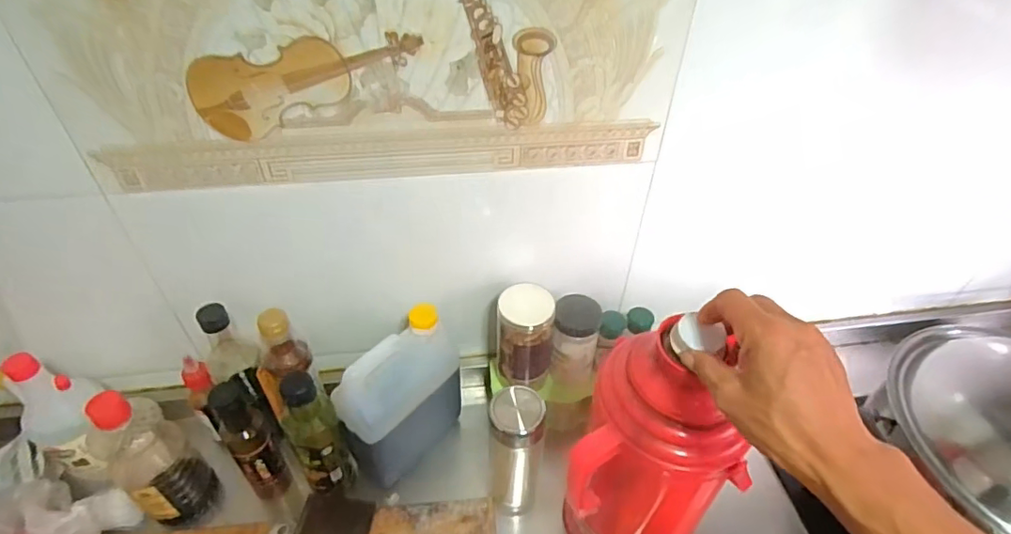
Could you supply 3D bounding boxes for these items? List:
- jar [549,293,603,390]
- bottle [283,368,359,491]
[{"bbox_3d":[0.096,0.108,0.738,0.062,0.137,0.056,6,43,5],"label":"jar"},{"bbox_3d":[-0.225,0.206,0.638,0.061,0.214,0.048,-17,46,-19],"label":"bottle"}]

